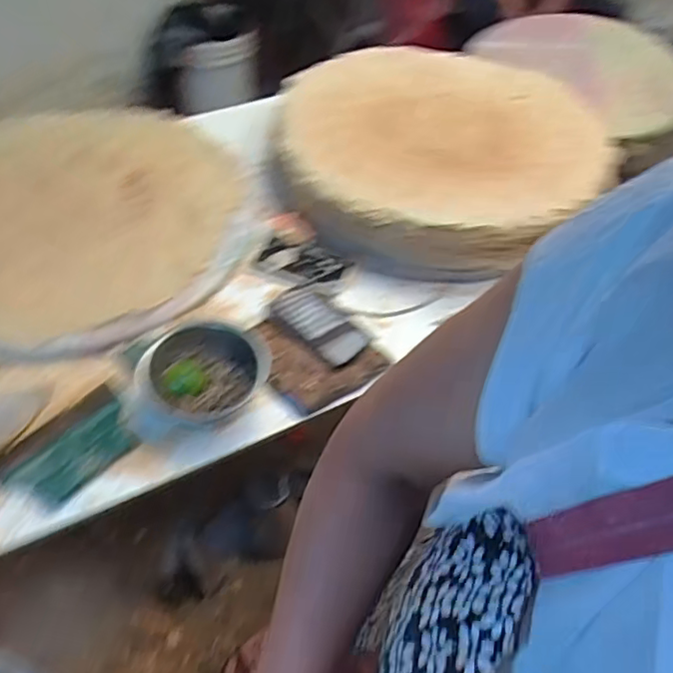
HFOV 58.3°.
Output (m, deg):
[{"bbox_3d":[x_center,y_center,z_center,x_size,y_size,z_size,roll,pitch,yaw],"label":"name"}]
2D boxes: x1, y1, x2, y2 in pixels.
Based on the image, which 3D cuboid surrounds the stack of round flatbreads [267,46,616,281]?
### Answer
[{"bbox_3d":[0.187,-0.357,1.129,0.530,0.114,0.608,36,57,24],"label":"stack of round flatbreads"}]

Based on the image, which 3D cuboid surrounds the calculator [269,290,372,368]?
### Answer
[{"bbox_3d":[-0.028,-0.022,0.928,0.159,0.012,0.089,37,58,24],"label":"calculator"}]

